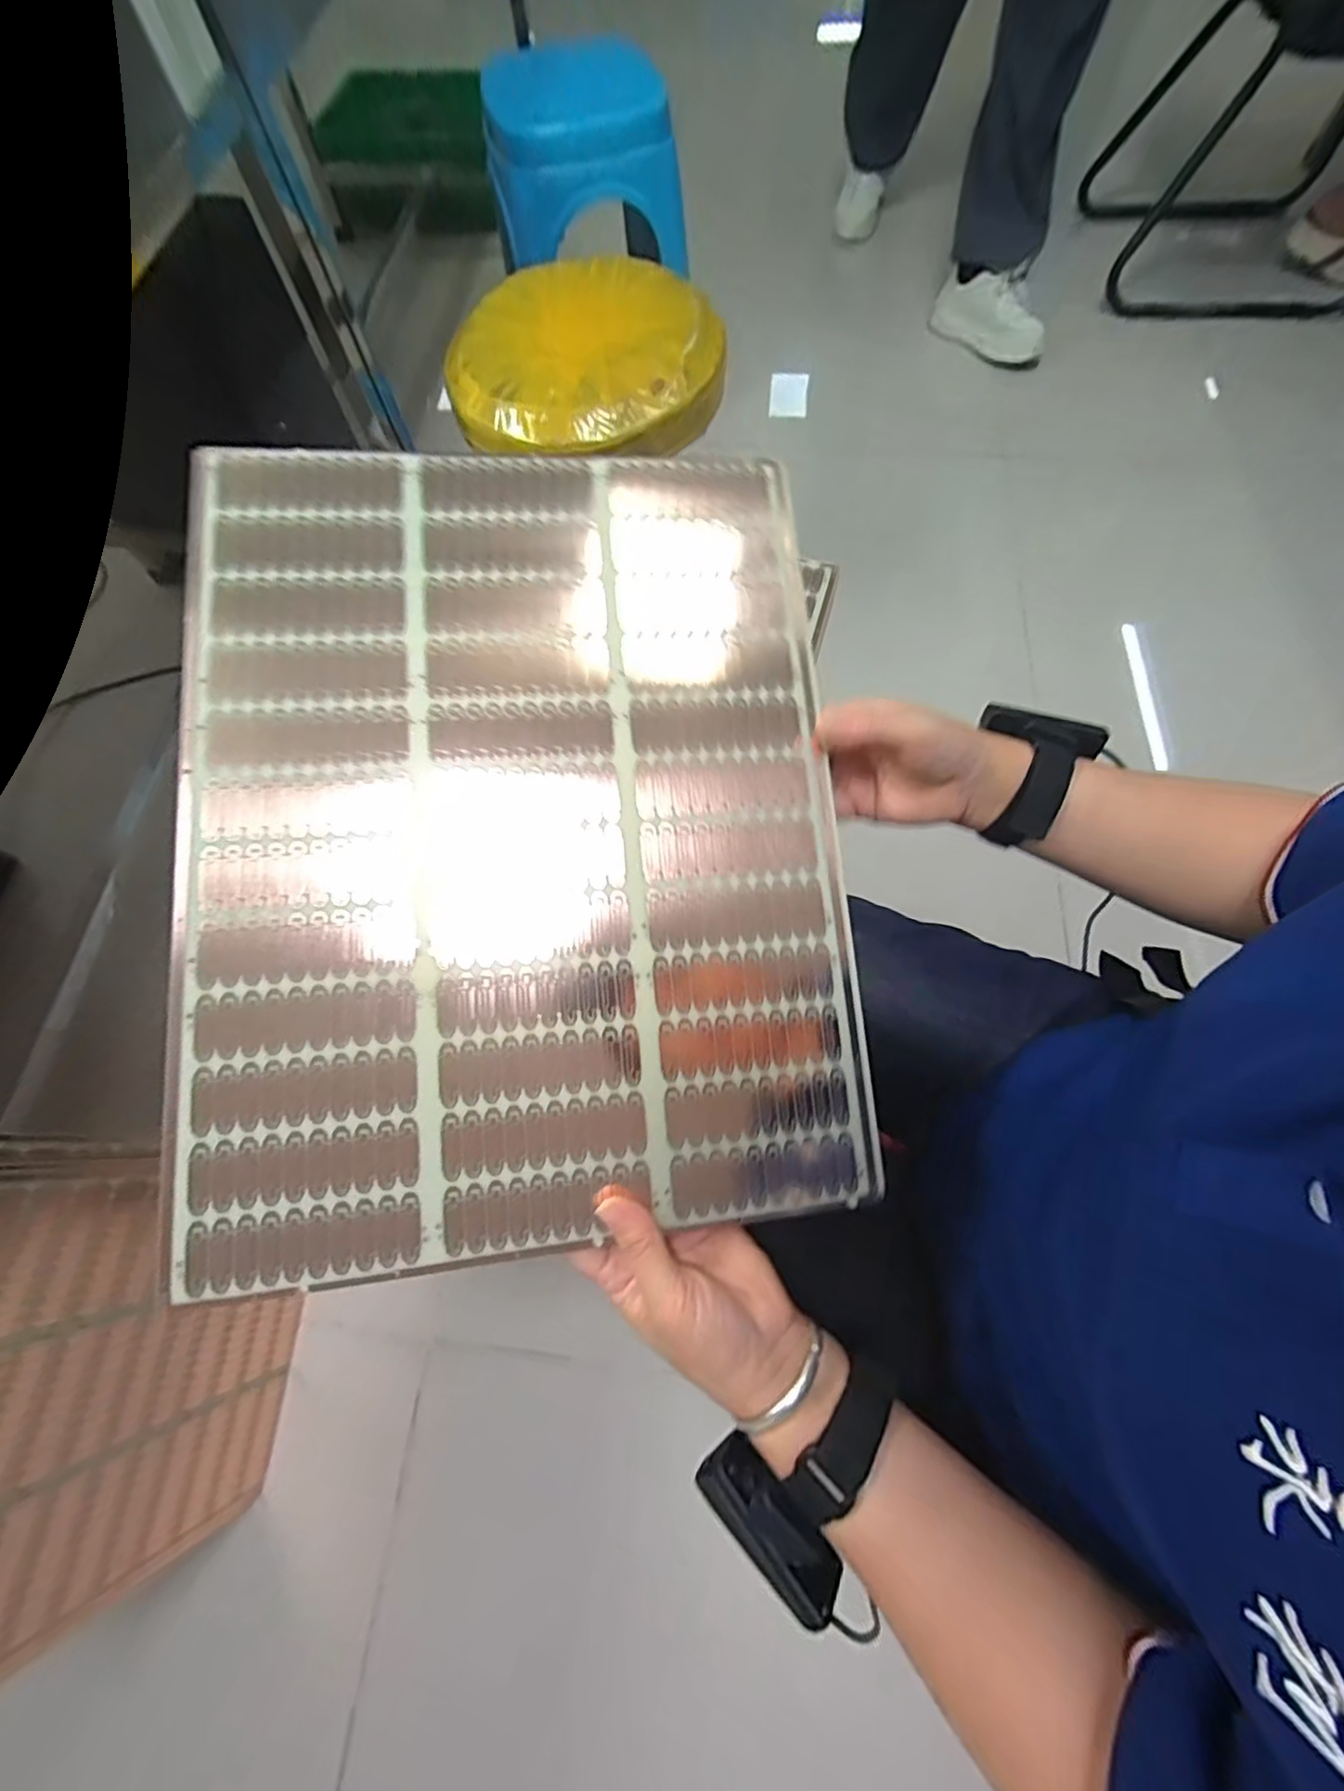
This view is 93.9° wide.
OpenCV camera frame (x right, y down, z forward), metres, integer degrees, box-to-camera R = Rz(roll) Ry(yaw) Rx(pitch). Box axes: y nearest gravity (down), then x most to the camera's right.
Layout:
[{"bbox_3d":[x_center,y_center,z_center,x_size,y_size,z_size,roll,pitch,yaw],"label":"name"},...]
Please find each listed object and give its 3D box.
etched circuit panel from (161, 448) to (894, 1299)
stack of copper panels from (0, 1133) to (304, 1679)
[{"bbox_3d":[-0.077,-0.046,0.341,0.340,0.011,0.435,-5,81,-9],"label":"etched circuit panel"},{"bbox_3d":[-0.489,0.415,0.560,0.033,0.449,0.359,-3,68,7],"label":"stack of copper panels"}]

